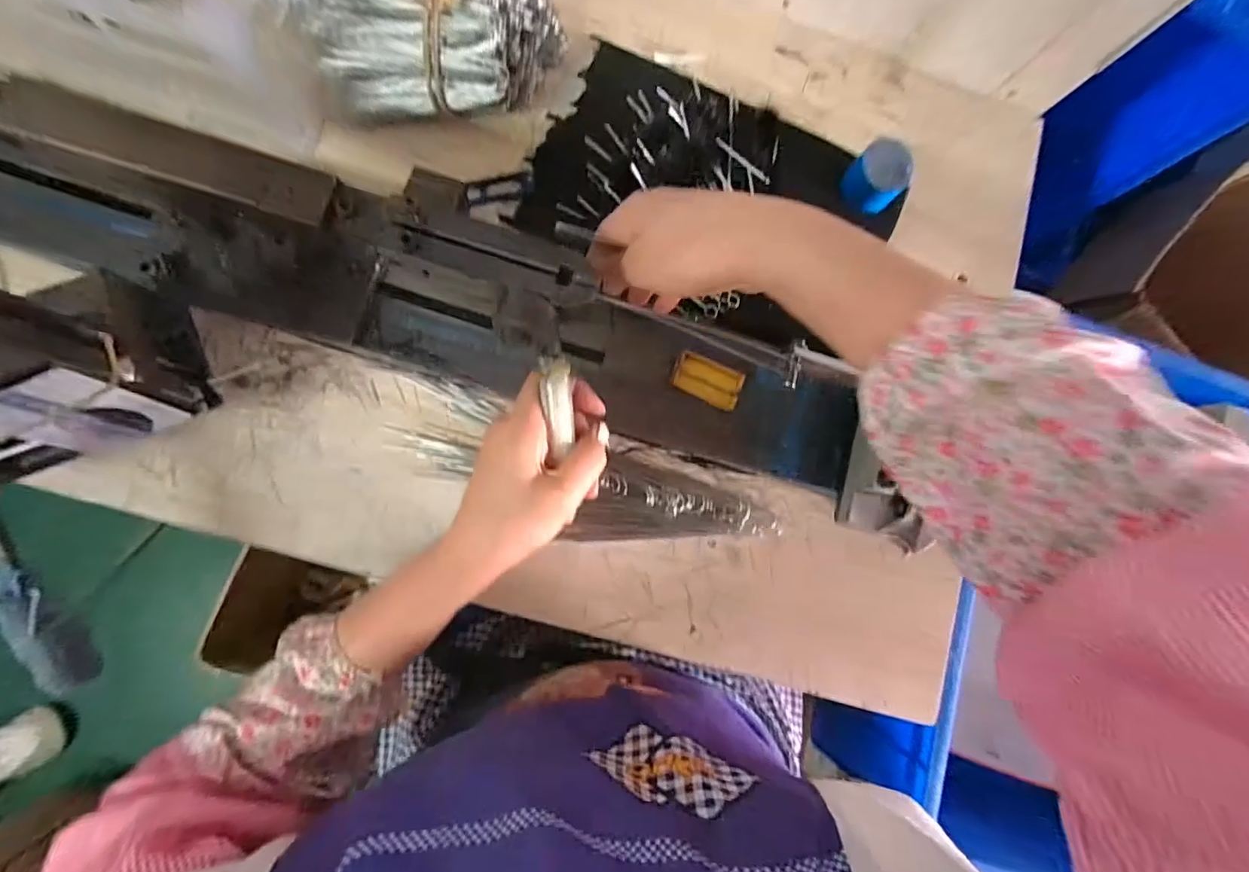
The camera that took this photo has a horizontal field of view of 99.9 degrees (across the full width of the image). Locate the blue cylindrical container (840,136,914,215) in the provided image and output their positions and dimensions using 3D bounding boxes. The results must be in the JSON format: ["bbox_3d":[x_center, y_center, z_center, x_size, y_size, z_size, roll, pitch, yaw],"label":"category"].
[{"bbox_3d":[0.225,-0.230,0.461,0.048,0.053,0.050,-39,89,-10],"label":"blue cylindrical container"}]

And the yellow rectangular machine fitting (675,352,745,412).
[{"bbox_3d":[0.064,-0.041,0.396,0.052,0.006,0.029,20,81,-4],"label":"yellow rectangular machine fitting"}]

